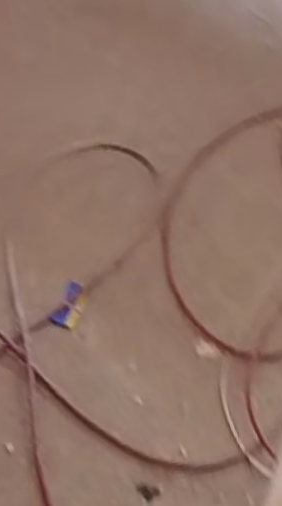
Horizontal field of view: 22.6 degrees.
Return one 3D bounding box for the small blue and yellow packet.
[{"bbox_3d":[-0.156,0.117,1.572,0.060,0.007,0.111,20,64,11],"label":"small blue and yellow packet"}]

